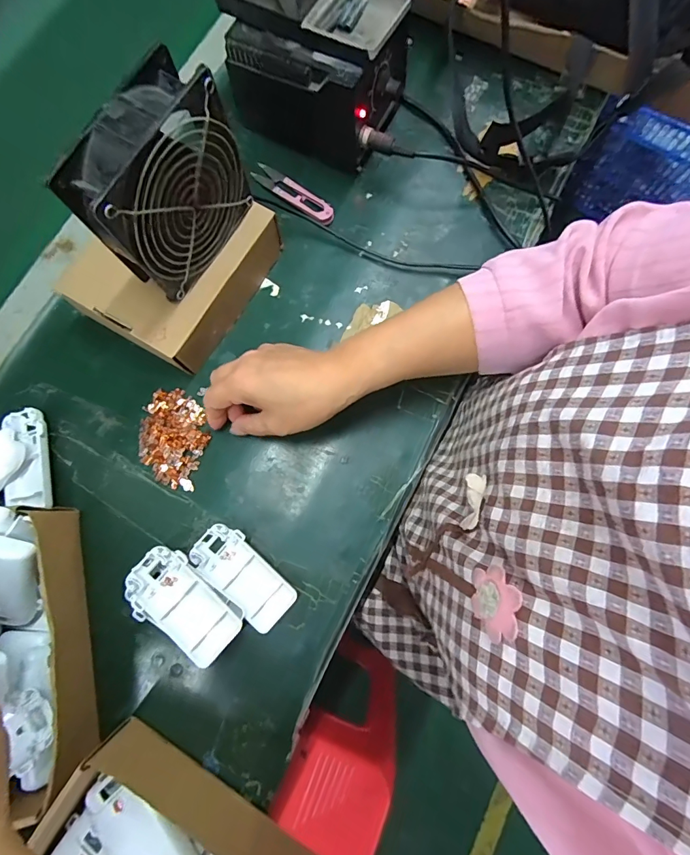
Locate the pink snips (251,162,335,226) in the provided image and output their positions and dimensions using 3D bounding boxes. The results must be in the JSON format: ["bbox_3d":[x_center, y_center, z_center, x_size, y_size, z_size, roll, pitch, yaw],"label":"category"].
[{"bbox_3d":[-0.055,-0.250,0.435,0.106,0.008,0.024,37,81,6],"label":"pink snips"}]

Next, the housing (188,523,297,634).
[{"bbox_3d":[-0.088,0.126,0.350,0.095,0.016,0.045,40,81,7],"label":"housing"}]

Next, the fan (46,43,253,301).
[{"bbox_3d":[-0.132,-0.173,0.302,0.042,0.113,0.122,31,80,5],"label":"fan"}]

